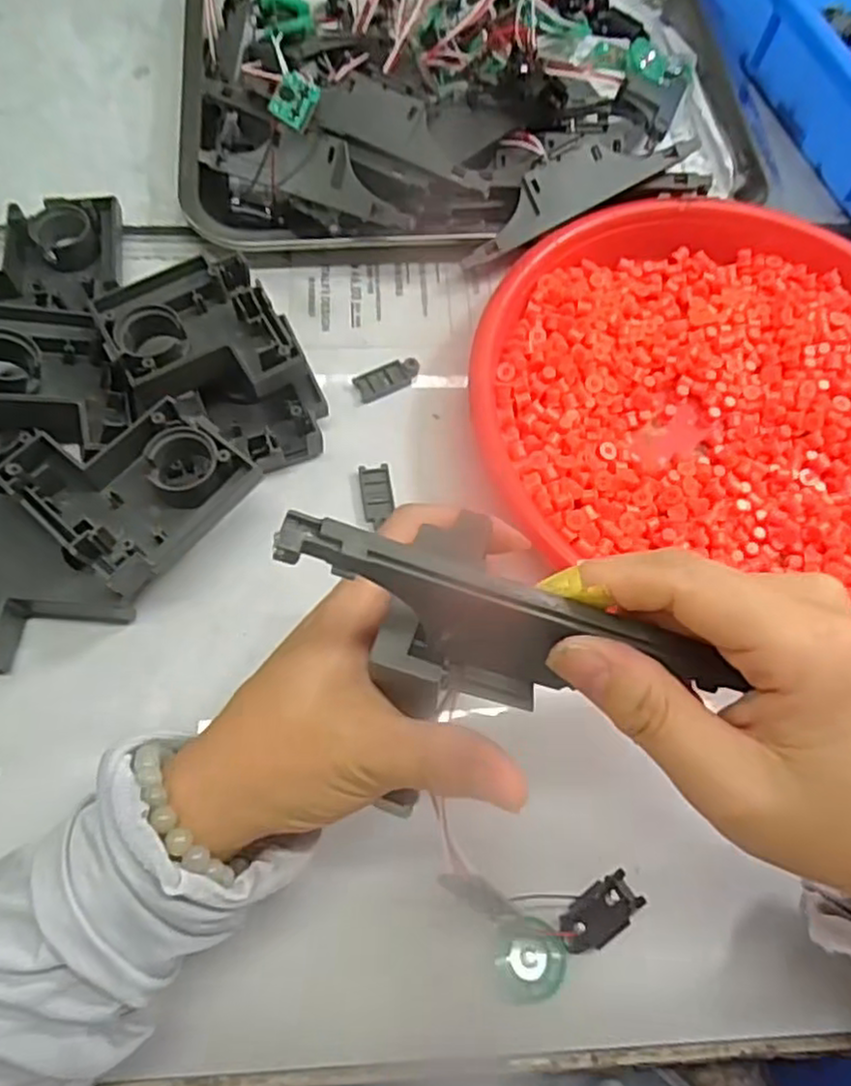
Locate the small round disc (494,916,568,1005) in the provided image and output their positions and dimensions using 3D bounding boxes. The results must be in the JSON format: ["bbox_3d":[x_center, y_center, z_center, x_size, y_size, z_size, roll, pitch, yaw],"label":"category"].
[{"bbox_3d":[0.040,0.158,0.263,0.028,0.004,0.027,8,54,-11],"label":"small round disc"}]

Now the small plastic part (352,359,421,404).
[{"bbox_3d":[-0.020,-0.088,0.367,0.035,0.005,0.017,-24,72,-11],"label":"small plastic part"}]

